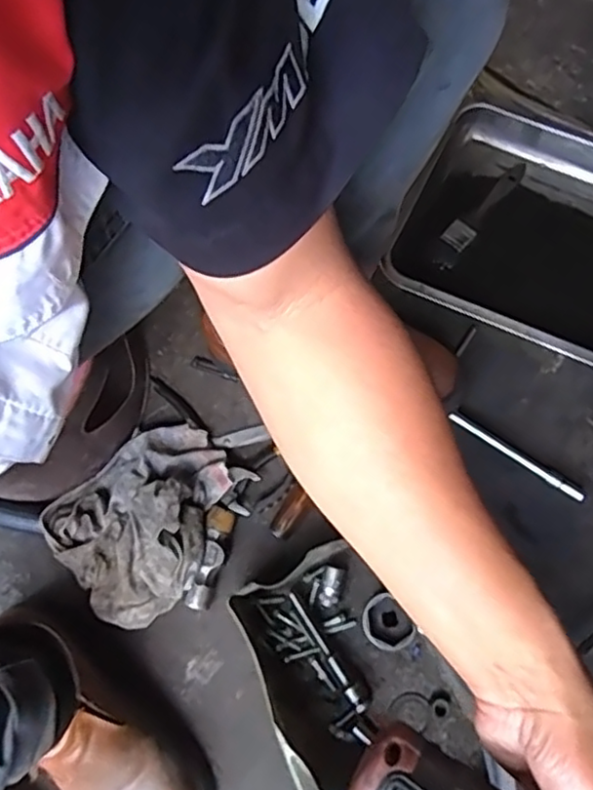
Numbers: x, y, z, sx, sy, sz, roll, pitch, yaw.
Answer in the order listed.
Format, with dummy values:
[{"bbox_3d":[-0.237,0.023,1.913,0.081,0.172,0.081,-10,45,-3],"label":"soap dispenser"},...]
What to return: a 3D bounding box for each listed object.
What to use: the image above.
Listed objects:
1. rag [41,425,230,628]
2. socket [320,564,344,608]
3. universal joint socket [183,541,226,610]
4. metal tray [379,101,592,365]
[{"bbox_3d":[-0.156,0.125,0.655,0.196,0.084,0.158,-41,76,-10],"label":"rag"},{"bbox_3d":[0.037,0.199,0.659,0.020,0.022,0.042,11,73,5],"label":"socket"},{"bbox_3d":[-0.095,0.188,0.663,0.027,0.030,0.066,17,74,7],"label":"universal joint socket"},{"bbox_3d":[0.301,-0.178,0.727,0.355,0.050,0.271,27,75,10],"label":"metal tray"}]

